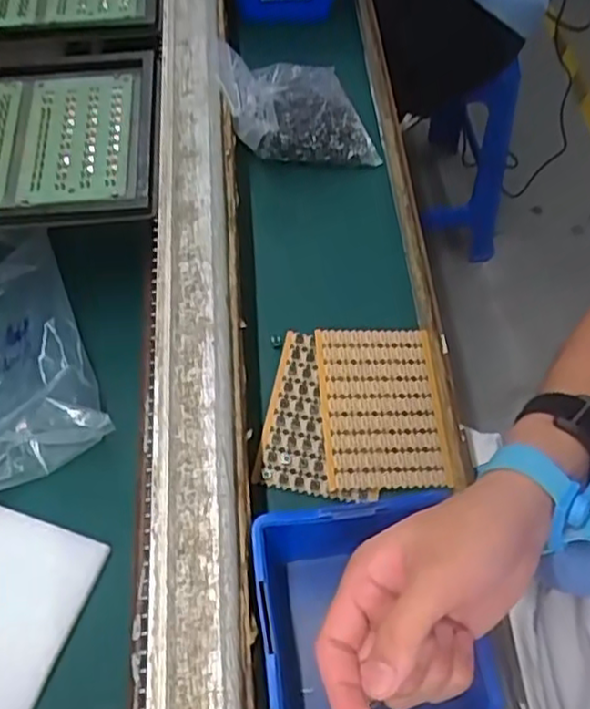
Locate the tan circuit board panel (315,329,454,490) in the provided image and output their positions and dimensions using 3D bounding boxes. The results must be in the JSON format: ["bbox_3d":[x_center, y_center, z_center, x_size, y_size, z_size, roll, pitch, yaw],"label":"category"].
[{"bbox_3d":[0.062,0.036,0.501,0.086,0.008,0.121,-4,61,0],"label":"tan circuit board panel"}]

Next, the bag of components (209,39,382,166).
[{"bbox_3d":[0.000,-0.222,0.615,0.124,0.064,0.113,-15,61,-8],"label":"bag of components"}]

